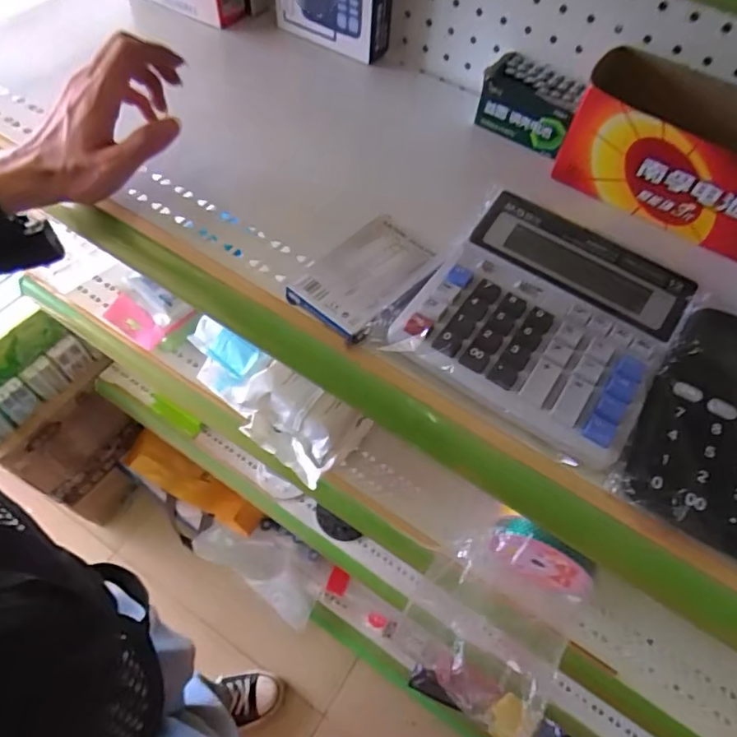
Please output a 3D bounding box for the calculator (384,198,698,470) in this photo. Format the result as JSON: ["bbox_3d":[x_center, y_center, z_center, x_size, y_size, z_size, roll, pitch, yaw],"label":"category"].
[{"bbox_3d":[0.120,-0.037,0.361,0.151,0.020,0.156,33,63,15],"label":"calculator"}]

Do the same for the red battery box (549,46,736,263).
[{"bbox_3d":[0.265,-0.173,0.446,0.205,0.083,0.094,32,62,15],"label":"red battery box"}]

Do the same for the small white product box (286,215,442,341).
[{"bbox_3d":[0.001,-0.069,0.386,0.074,0.017,0.103,36,63,17],"label":"small white product box"}]

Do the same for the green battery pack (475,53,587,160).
[{"bbox_3d":[0.152,-0.251,0.513,0.088,0.049,0.064,31,62,14],"label":"green battery pack"}]

